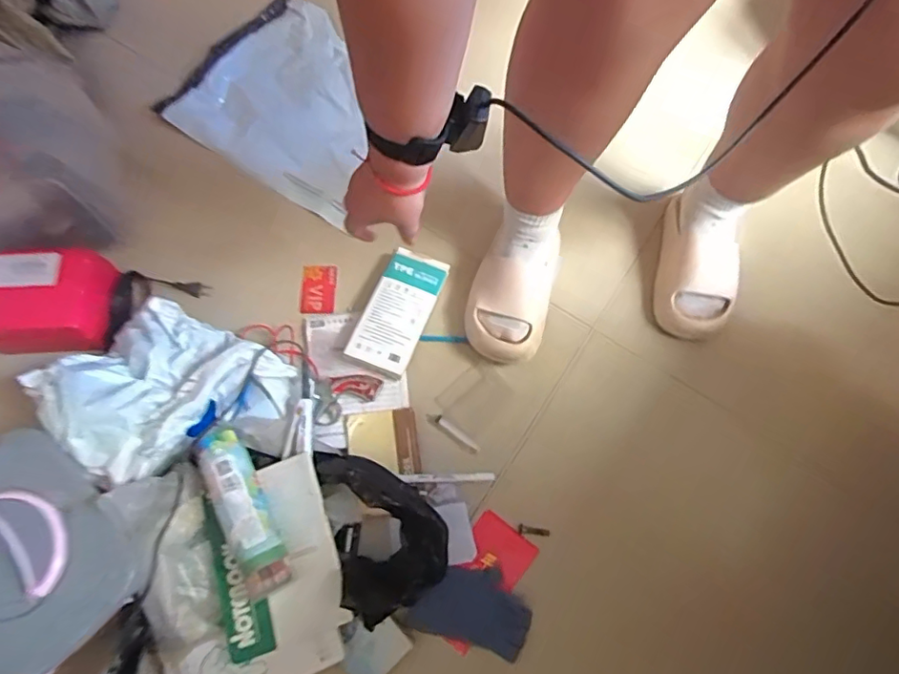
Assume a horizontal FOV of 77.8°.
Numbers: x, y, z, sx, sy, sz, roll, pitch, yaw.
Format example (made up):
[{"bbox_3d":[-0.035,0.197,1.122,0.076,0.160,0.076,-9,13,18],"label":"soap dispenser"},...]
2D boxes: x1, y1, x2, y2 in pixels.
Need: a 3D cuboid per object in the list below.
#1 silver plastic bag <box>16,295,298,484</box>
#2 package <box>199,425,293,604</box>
[{"bbox_3d":[-0.359,0.071,0.711,0.264,0.081,0.234,32,71,11],"label":"silver plastic bag"},{"bbox_3d":[-0.248,0.208,0.671,0.058,0.050,0.200,-26,71,-11],"label":"package"}]

